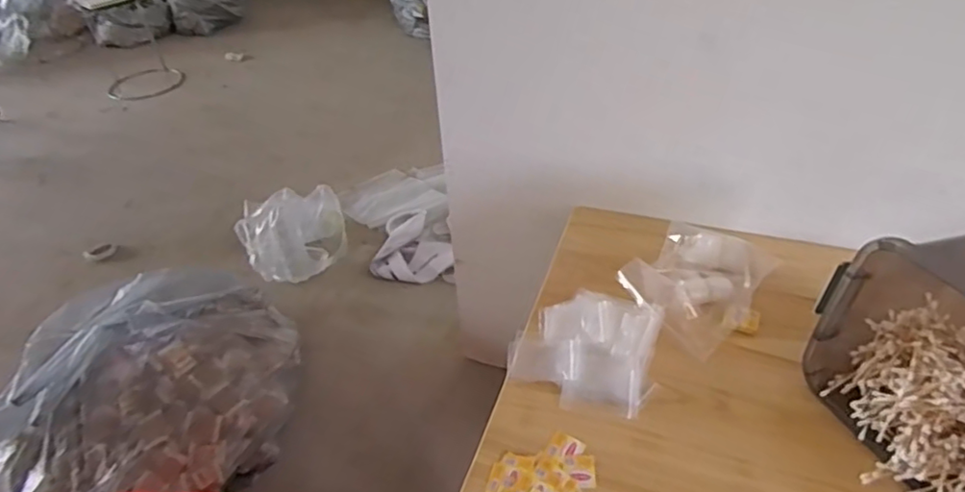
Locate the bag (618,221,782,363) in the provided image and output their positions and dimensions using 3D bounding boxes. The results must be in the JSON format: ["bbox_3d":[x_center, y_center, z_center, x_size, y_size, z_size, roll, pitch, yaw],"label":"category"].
[{"bbox_3d":[0.345,0.047,0.965,0.232,0.037,0.209,-33,49,-26],"label":"bag"}]

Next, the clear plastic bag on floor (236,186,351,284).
[{"bbox_3d":[-0.575,-0.055,1.869,0.311,0.171,0.251,-24,43,-23],"label":"clear plastic bag on floor"}]

